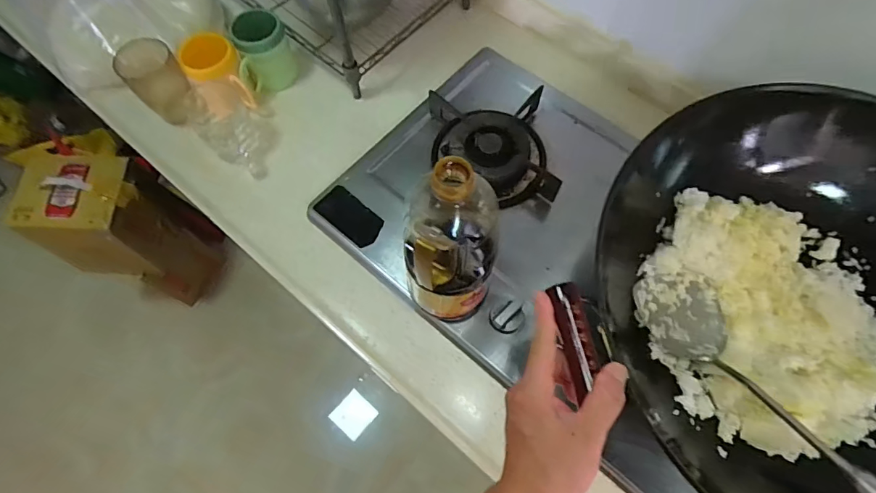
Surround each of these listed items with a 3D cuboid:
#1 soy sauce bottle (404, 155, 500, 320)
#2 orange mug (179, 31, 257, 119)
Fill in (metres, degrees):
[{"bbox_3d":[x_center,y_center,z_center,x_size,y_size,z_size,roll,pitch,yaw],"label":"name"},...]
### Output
[{"bbox_3d":[0.017,0.002,0.506,0.086,0.265,0.093,0,66,1],"label":"soy sauce bottle"},{"bbox_3d":[-0.347,-0.270,0.754,0.080,0.100,0.108,-33,70,-13],"label":"orange mug"}]

